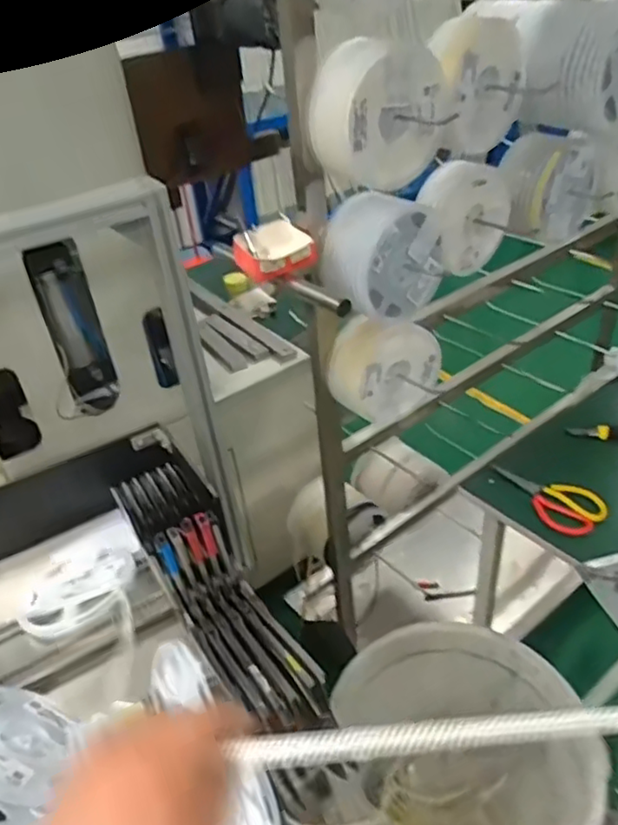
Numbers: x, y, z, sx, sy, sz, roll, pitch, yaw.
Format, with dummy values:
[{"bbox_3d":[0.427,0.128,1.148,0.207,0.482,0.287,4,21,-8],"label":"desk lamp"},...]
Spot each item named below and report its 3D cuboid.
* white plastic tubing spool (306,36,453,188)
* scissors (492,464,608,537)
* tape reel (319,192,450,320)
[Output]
[{"bbox_3d":[0.098,-0.401,0.844,0.178,0.164,0.089,-31,43,-30],"label":"white plastic tubing spool"},{"bbox_3d":[0.388,0.130,1.069,0.094,0.019,0.209,-27,41,-26],"label":"scissors"},{"bbox_3d":[0.111,-0.239,0.947,0.172,0.171,0.101,-31,43,-30],"label":"tape reel"}]

